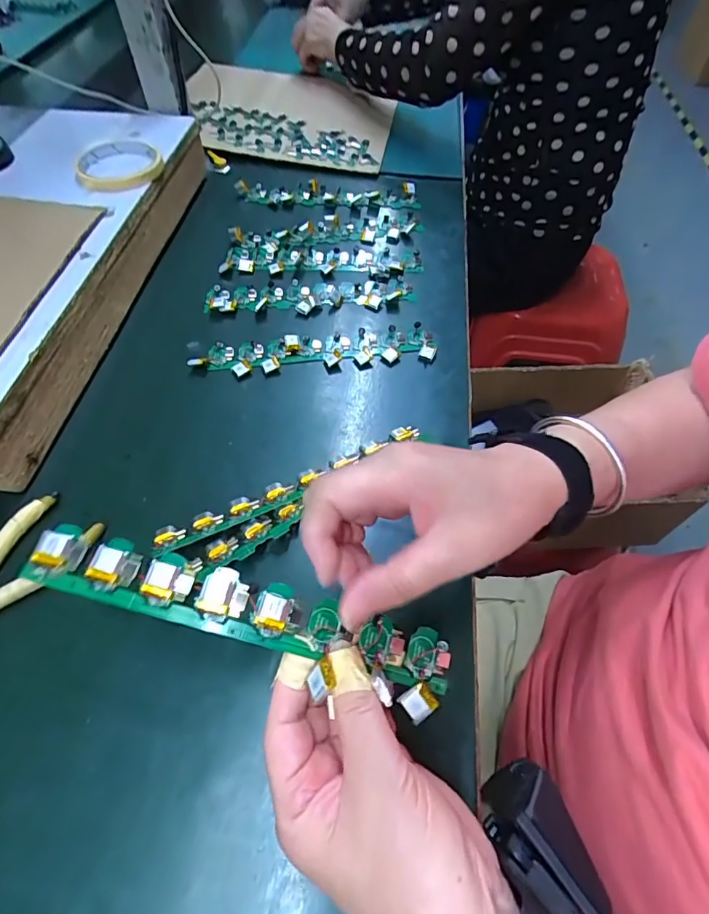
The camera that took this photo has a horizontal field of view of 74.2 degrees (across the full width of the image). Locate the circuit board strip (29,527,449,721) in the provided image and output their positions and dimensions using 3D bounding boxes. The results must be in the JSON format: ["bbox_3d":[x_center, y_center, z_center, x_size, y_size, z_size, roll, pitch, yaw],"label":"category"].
[{"bbox_3d":[-0.053,0.079,0.233,0.215,0.023,0.039,19,56,-5],"label":"circuit board strip"}]

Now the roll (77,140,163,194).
[{"bbox_3d":[-0.247,-0.308,0.495,0.083,0.014,0.101,-9,58,-6],"label":"roll"}]

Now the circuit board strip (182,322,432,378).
[{"bbox_3d":[-0.036,-0.103,0.452,0.227,0.012,0.046,-7,57,-9],"label":"circuit board strip"}]

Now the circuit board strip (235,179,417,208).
[{"bbox_3d":[-0.033,-0.335,0.605,0.224,0.025,0.046,1,57,-1],"label":"circuit board strip"}]

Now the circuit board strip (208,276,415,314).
[{"bbox_3d":[-0.045,-0.172,0.498,0.217,0.016,0.046,-5,57,-9],"label":"circuit board strip"}]

